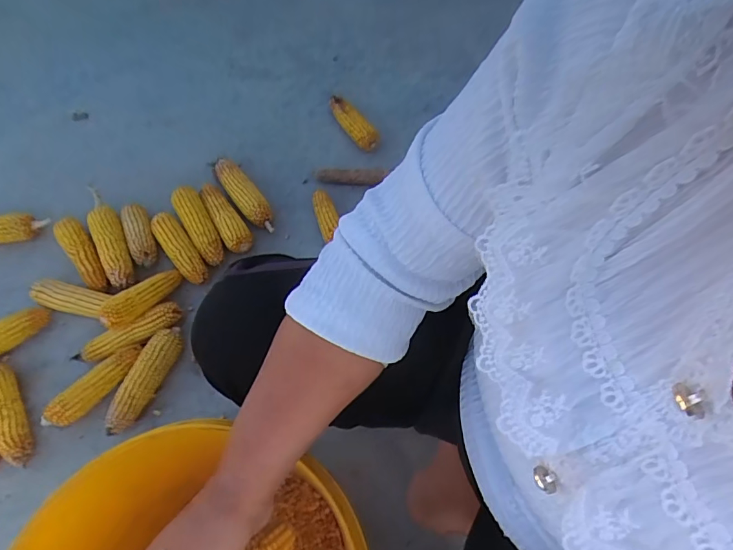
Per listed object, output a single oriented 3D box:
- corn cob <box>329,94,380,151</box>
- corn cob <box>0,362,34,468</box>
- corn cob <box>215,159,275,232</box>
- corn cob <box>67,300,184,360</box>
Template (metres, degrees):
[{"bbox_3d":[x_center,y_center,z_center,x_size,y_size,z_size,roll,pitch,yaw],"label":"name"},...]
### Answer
[{"bbox_3d":[-0.032,-0.314,0.906,0.053,0.046,0.120,-30,68,-17],"label":"corn cob"},{"bbox_3d":[-0.563,0.217,0.714,0.052,0.041,0.174,-30,68,-17],"label":"corn cob"},{"bbox_3d":[-0.238,-0.156,0.875,0.050,0.053,0.172,-35,69,-19],"label":"corn cob"},{"bbox_3d":[-0.404,0.103,0.772,0.183,0.040,0.041,-28,67,-16],"label":"corn cob"}]

